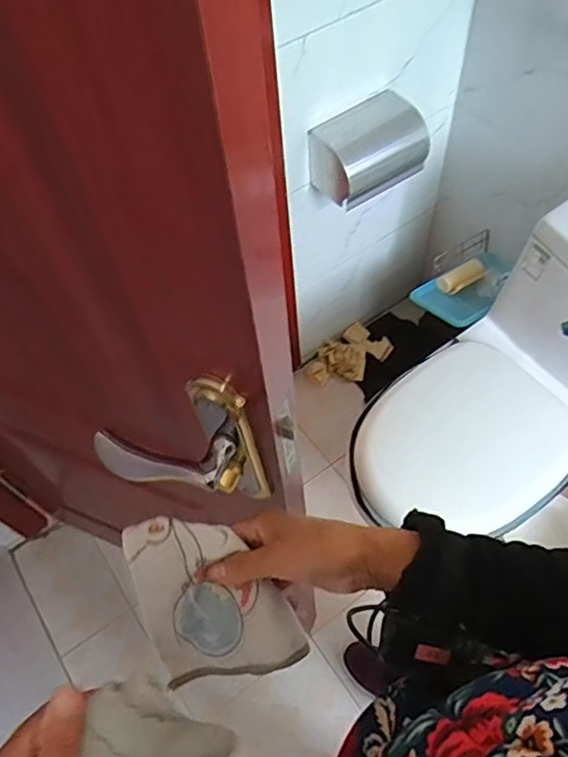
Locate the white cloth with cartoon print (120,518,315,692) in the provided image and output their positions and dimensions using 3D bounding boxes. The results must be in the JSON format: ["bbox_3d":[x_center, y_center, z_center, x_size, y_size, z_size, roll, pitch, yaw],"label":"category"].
[{"bbox_3d":[-0.054,0.163,0.442,0.107,0.020,0.135,-17,99,-1],"label":"white cloth with cartoon print"}]

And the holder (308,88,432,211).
[{"bbox_3d":[0.168,-0.440,1.107,0.203,0.125,0.137,-36,62,-17],"label":"holder"}]

